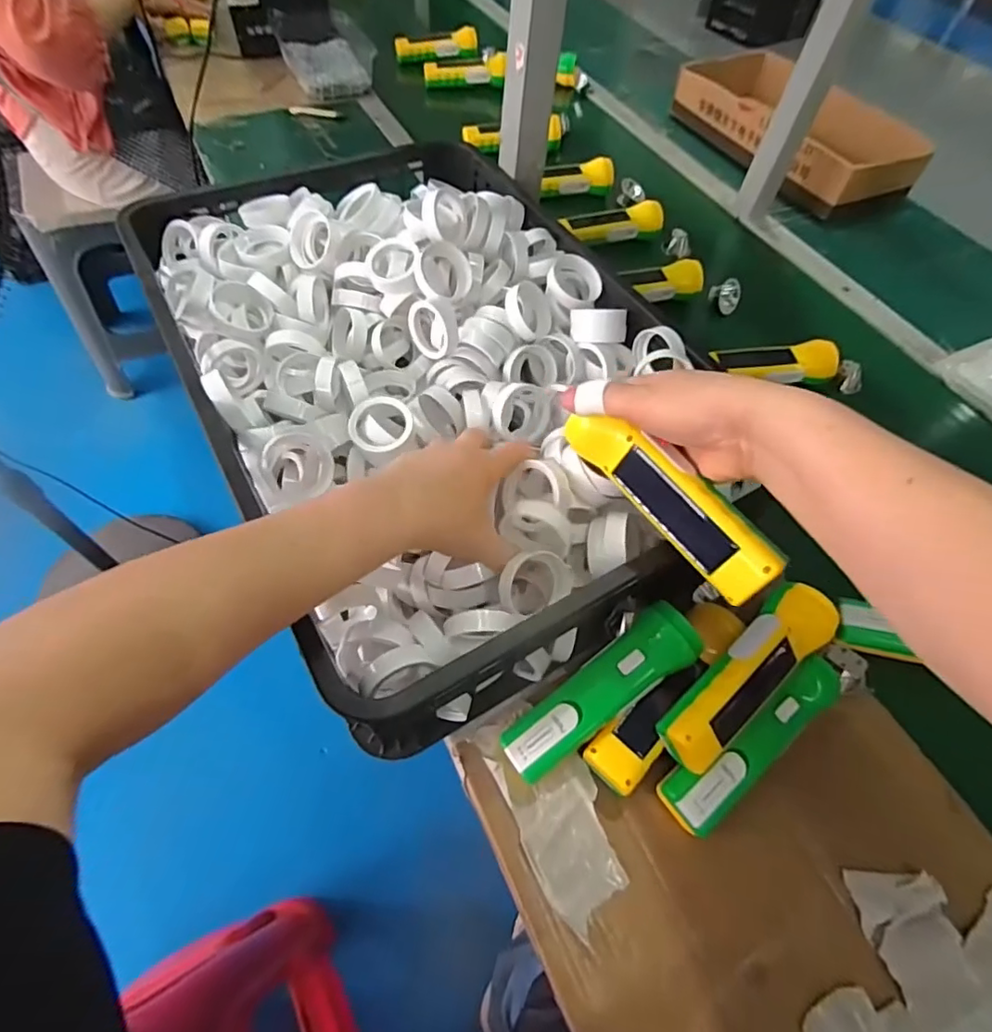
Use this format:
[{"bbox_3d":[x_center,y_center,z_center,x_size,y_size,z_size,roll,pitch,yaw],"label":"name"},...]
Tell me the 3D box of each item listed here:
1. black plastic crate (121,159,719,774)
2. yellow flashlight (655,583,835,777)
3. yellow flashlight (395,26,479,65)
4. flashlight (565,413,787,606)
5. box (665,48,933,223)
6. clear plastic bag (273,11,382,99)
[{"bbox_3d":[-0.066,-0.143,0.526,0.387,0.123,0.584,-25,63,-19],"label":"black plastic crate"},{"bbox_3d":[0.188,0.115,0.403,0.162,0.043,0.047,-36,67,-24],"label":"yellow flashlight"},{"bbox_3d":[-0.120,-0.960,1.115,0.167,0.048,0.048,-13,59,-12],"label":"yellow flashlight"},{"bbox_3d":[0.112,-0.015,0.356,0.035,0.035,0.158,-35,68,-23],"label":"flashlight"},{"bbox_3d":[0.500,-0.690,0.967,0.197,0.080,0.455,-23,62,-18],"label":"box"},{"bbox_3d":[-0.313,-0.860,1.022,0.166,0.059,0.206,-13,60,-13],"label":"clear plastic bag"}]

